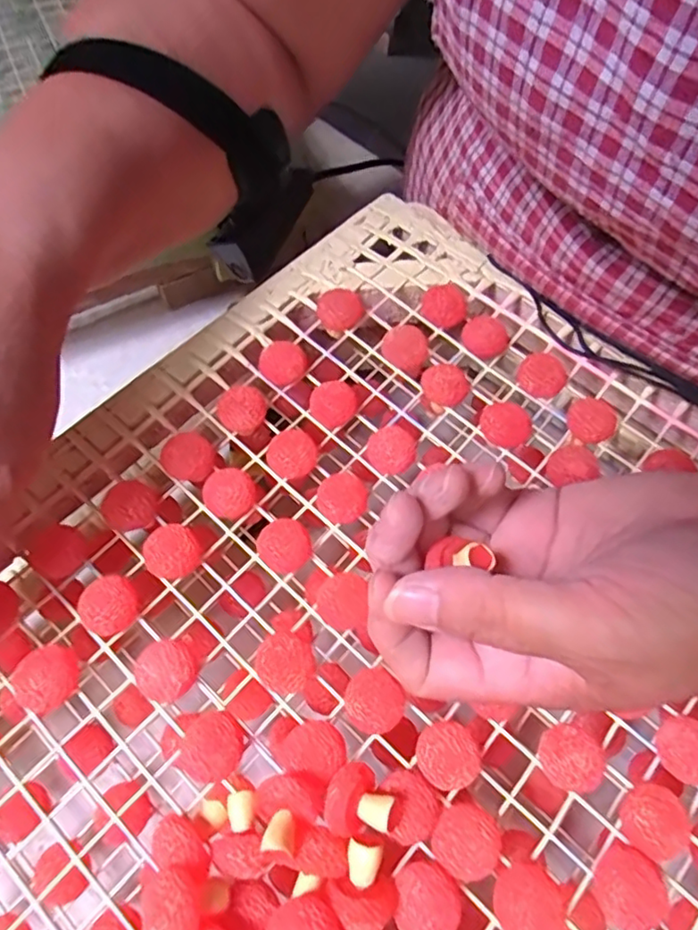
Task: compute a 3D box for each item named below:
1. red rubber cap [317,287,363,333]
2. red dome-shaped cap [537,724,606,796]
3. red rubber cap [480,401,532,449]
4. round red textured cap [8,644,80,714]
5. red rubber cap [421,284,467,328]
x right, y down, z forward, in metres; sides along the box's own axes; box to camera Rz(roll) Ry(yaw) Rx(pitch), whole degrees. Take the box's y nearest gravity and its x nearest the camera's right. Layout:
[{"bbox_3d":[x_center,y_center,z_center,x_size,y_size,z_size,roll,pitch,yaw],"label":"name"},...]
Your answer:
[{"bbox_3d":[-0.005,-0.077,0.295,0.021,0.010,0.020,0,62,0],"label":"red rubber cap"},{"bbox_3d":[0.077,0.102,0.207,0.019,0.008,0.022,-40,69,-19],"label":"red dome-shaped cap"},{"bbox_3d":[0.070,-0.019,0.266,0.019,0.005,0.023,-21,64,-11],"label":"red rubber cap"},{"bbox_3d":[-0.108,0.077,0.215,0.021,0.013,0.022,0,62,0],"label":"round red textured cap"},{"bbox_3d":[0.047,-0.078,0.295,0.021,0.011,0.018,-2,62,-1],"label":"red rubber cap"}]

